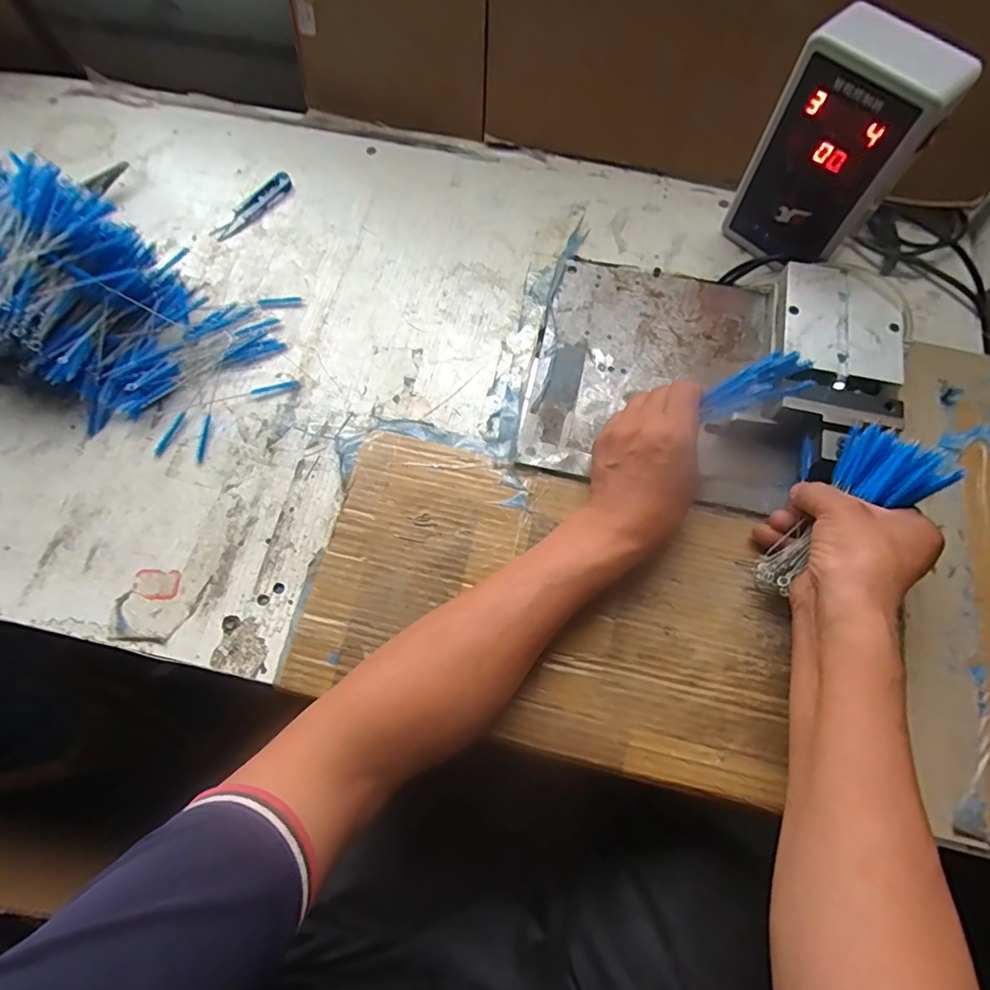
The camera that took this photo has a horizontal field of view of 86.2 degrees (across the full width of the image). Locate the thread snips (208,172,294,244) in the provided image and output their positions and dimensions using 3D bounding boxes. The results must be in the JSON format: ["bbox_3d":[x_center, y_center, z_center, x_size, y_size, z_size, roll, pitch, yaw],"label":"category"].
[{"bbox_3d":[-0.255,-0.303,0.556,0.024,0.009,0.106,36,73,13],"label":"thread snips"}]

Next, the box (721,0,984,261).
[{"bbox_3d":[0.282,-0.281,0.450,0.051,0.188,0.111,-41,74,-14],"label":"box"}]

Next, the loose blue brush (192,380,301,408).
[{"bbox_3d":[-0.225,-0.090,0.479,0.094,0.004,0.012,-15,69,-5],"label":"loose blue brush"}]

